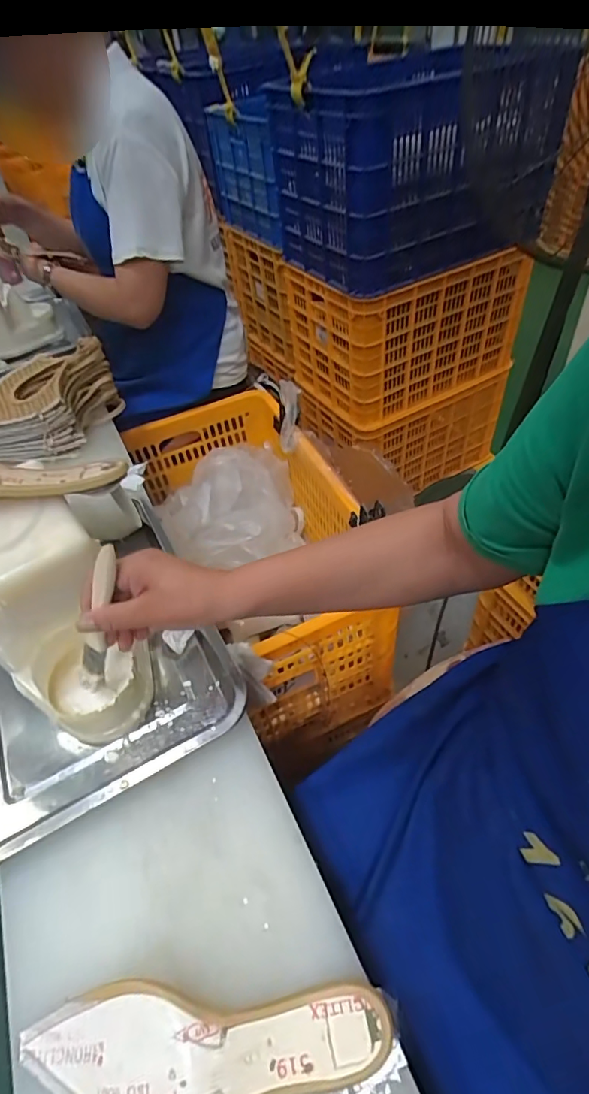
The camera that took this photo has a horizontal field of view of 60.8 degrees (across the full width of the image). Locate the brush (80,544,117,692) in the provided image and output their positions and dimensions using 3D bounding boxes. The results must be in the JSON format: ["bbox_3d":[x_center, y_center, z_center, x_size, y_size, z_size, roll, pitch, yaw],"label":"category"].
[{"bbox_3d":[-0.169,0.062,0.432,0.022,0.138,0.017,26,26,26],"label":"brush"}]

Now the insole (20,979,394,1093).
[{"bbox_3d":[-0.061,0.327,0.326,0.242,0.032,0.069,-6,48,0],"label":"insole"}]

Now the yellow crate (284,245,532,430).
[{"bbox_3d":[0.322,-0.666,1.475,0.575,0.364,0.351,-25,50,-16],"label":"yellow crate"}]

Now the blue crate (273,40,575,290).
[{"bbox_3d":[0.269,-0.875,1.178,0.538,0.336,0.358,-25,50,-16],"label":"blue crate"}]

